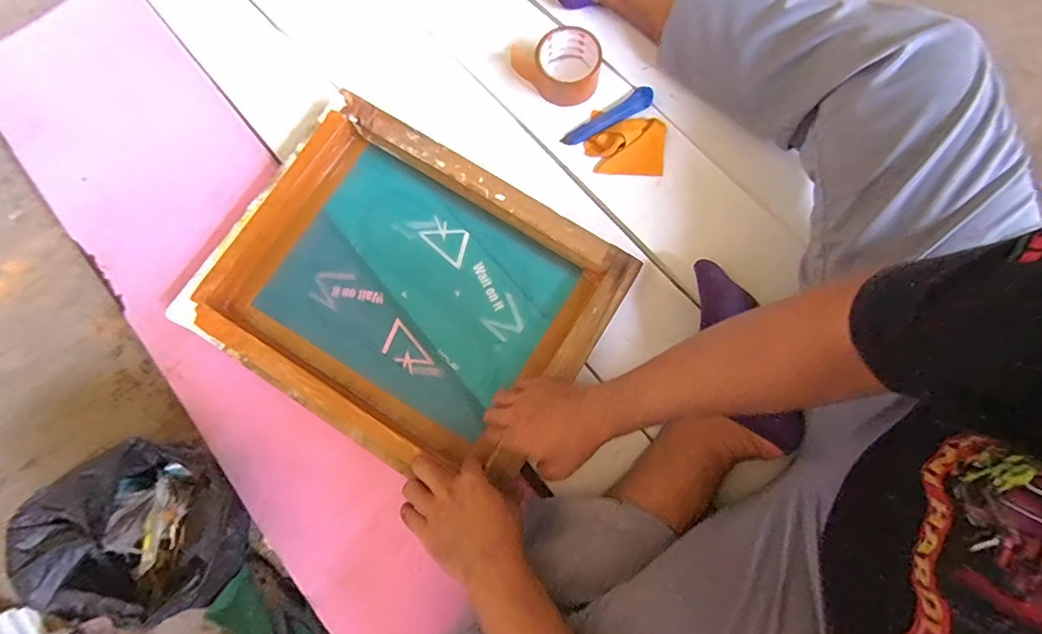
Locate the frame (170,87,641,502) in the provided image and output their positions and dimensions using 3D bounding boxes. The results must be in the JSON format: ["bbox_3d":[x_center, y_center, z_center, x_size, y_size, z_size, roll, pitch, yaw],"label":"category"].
[{"bbox_3d":[-0.138,-0.031,0.610,0.445,0.056,0.356,32,80,7],"label":"frame"}]

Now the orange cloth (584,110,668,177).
[{"bbox_3d":[0.148,-0.246,0.682,0.108,0.030,0.089,7,79,2],"label":"orange cloth"}]

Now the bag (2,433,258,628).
[{"bbox_3d":[-0.391,0.226,0.522,0.141,0.152,0.178,-21,79,-4],"label":"bag"}]

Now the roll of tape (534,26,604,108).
[{"bbox_3d":[0.063,-0.353,0.691,0.097,0.051,0.088,9,79,2],"label":"roll of tape"}]

